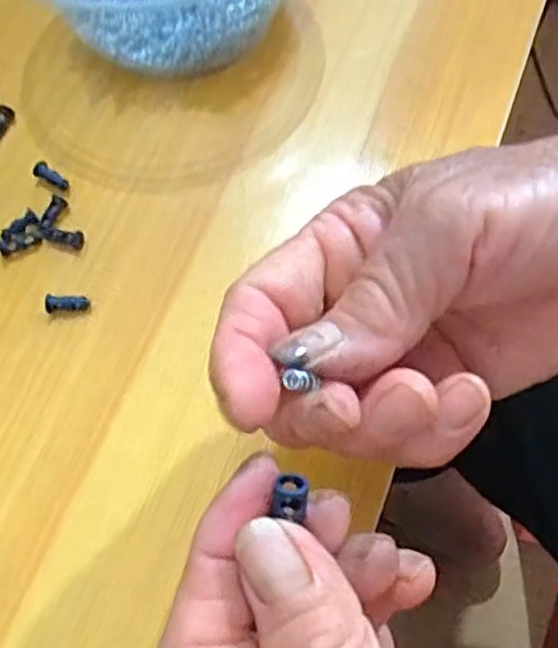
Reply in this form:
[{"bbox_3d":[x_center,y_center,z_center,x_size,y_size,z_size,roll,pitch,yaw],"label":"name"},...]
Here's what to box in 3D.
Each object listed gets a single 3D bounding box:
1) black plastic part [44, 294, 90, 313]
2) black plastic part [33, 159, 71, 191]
[{"bbox_3d":[-0.082,-0.008,0.267,0.016,0.005,0.006,-5,65,1],"label":"black plastic part"},{"bbox_3d":[-0.097,-0.063,0.295,0.017,0.005,0.006,27,70,15],"label":"black plastic part"}]

